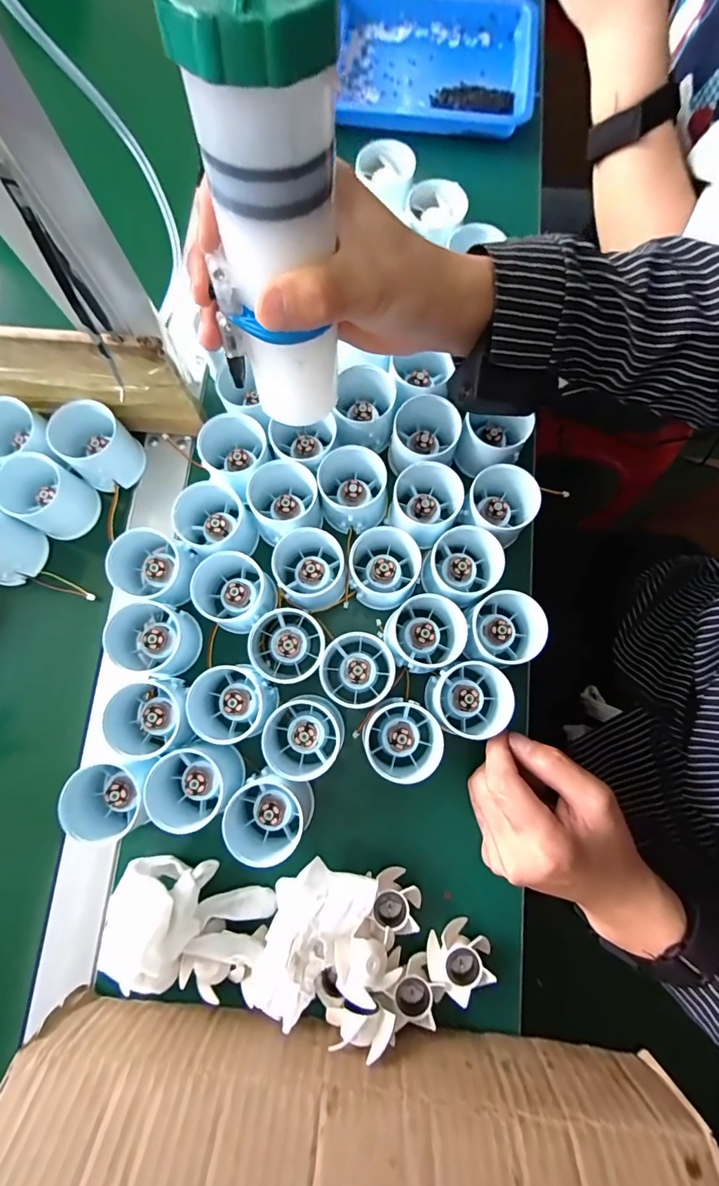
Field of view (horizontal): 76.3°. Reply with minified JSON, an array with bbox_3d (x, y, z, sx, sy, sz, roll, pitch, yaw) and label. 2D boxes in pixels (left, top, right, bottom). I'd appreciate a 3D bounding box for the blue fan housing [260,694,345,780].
[{"bbox_3d":[-0.045,0.108,0.331,0.055,0.053,0.047,-21,79,-4],"label":"blue fan housing"}]

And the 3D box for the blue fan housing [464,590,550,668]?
[{"bbox_3d":[0.106,0.026,0.340,0.050,0.045,0.051,0,79,0],"label":"blue fan housing"}]

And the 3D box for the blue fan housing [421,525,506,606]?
[{"bbox_3d":[0.079,-0.023,0.349,0.053,0.042,0.049,0,79,0],"label":"blue fan housing"}]

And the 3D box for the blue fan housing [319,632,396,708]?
[{"bbox_3d":[0.000,0.057,0.337,0.051,0.050,0.056,0,79,0],"label":"blue fan housing"}]

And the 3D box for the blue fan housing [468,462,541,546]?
[{"bbox_3d":[0.108,-0.066,0.355,0.054,0.042,0.053,0,79,0],"label":"blue fan housing"}]

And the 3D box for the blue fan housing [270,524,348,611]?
[{"bbox_3d":[-0.039,-0.021,0.349,0.054,0.042,0.061,-30,80,-5],"label":"blue fan housing"}]

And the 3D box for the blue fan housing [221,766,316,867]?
[{"bbox_3d":[-0.060,0.152,0.317,0.055,0.049,0.062,44,82,8],"label":"blue fan housing"}]

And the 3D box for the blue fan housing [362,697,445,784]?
[{"bbox_3d":[0.031,0.105,0.329,0.052,0.058,0.054,0,79,0],"label":"blue fan housing"}]

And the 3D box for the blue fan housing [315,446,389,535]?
[{"bbox_3d":[-0.007,-0.080,0.364,0.055,0.047,0.052,0,79,0],"label":"blue fan housing"}]

